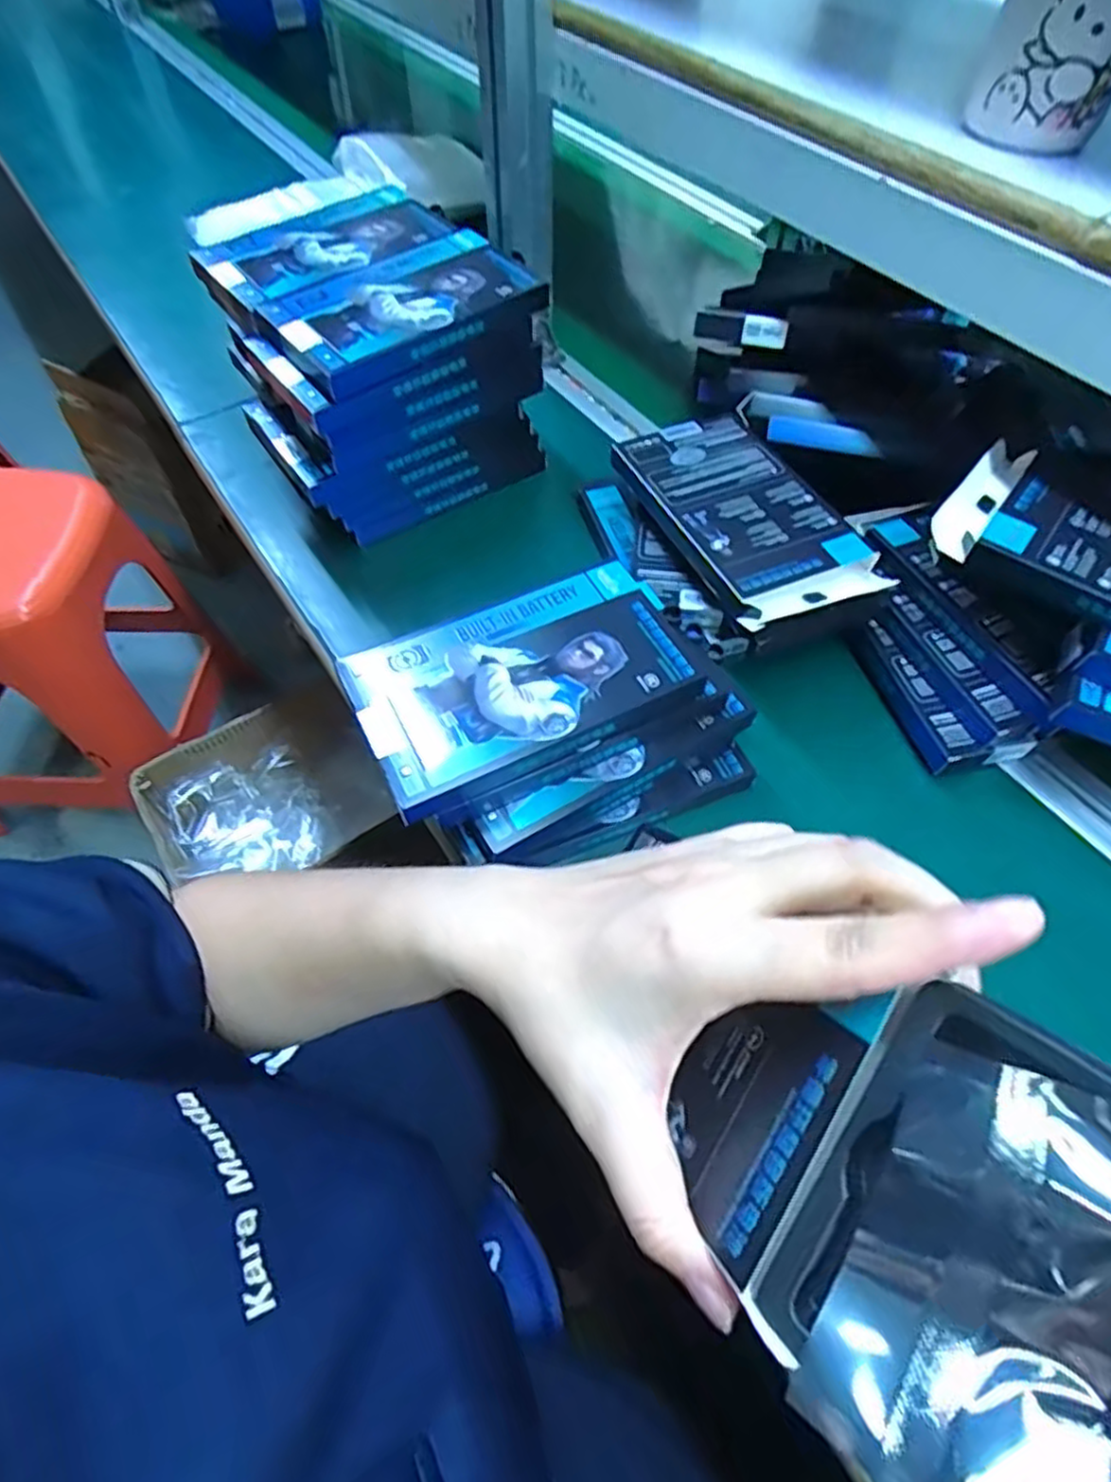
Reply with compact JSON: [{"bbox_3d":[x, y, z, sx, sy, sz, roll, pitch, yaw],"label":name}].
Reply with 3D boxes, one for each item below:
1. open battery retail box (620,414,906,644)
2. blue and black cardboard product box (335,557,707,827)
[{"bbox_3d":[0.120,-0.145,0.458,0.100,0.020,0.180,-21,59,-15],"label":"open battery retail box"},{"bbox_3d":[-0.017,-0.032,0.369,0.162,0.021,0.091,-23,60,-16],"label":"blue and black cardboard product box"}]

